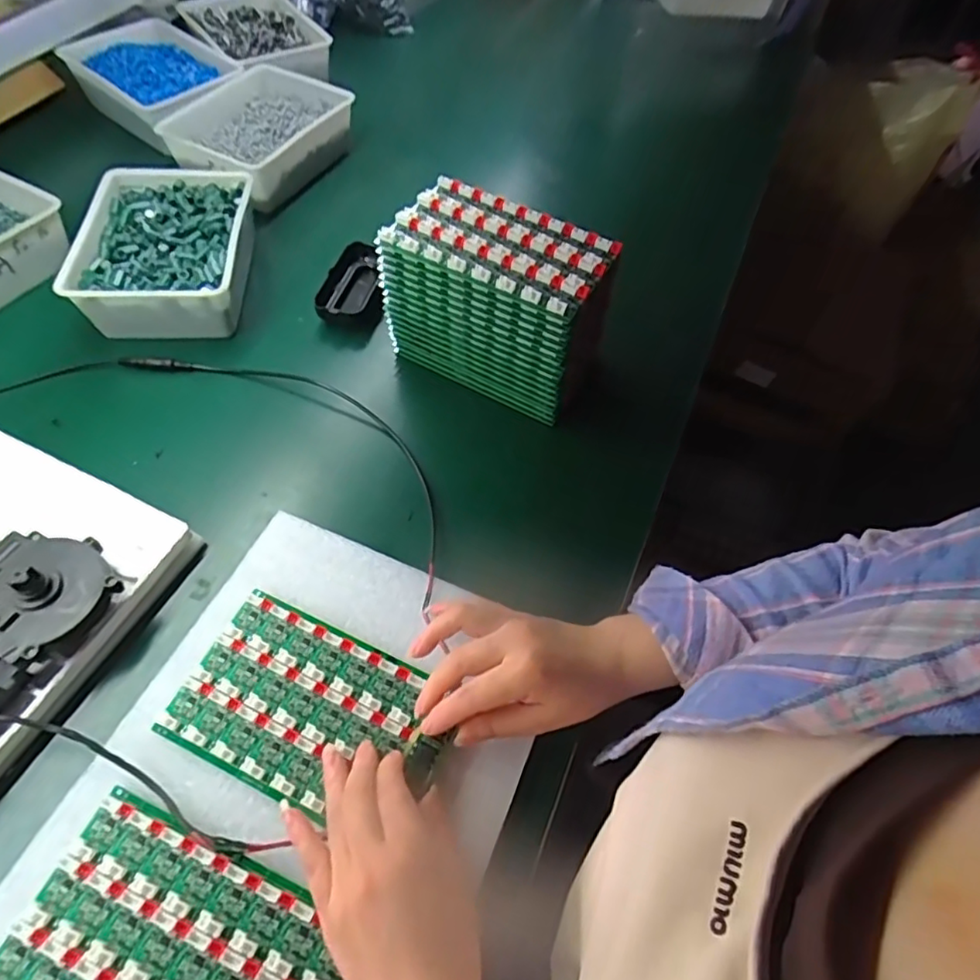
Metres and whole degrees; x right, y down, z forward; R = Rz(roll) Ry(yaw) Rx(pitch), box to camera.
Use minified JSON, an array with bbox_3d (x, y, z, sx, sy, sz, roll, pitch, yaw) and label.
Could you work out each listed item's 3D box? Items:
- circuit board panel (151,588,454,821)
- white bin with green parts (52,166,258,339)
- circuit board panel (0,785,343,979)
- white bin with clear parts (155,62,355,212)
[{"bbox_3d":[-0.115,0.142,0.394,0.167,0.016,0.106,24,61,9],"label":"circuit board panel"},{"bbox_3d":[-0.315,-0.239,0.597,0.147,0.056,0.197,-5,58,-8],"label":"white bin with green parts"},{"bbox_3d":[-0.167,0.250,0.322,0.171,0.011,0.104,22,59,9],"label":"circuit board panel"},{"bbox_3d":[-0.271,-0.431,0.725,0.147,0.053,0.203,29,60,13],"label":"white bin with clear parts"}]

